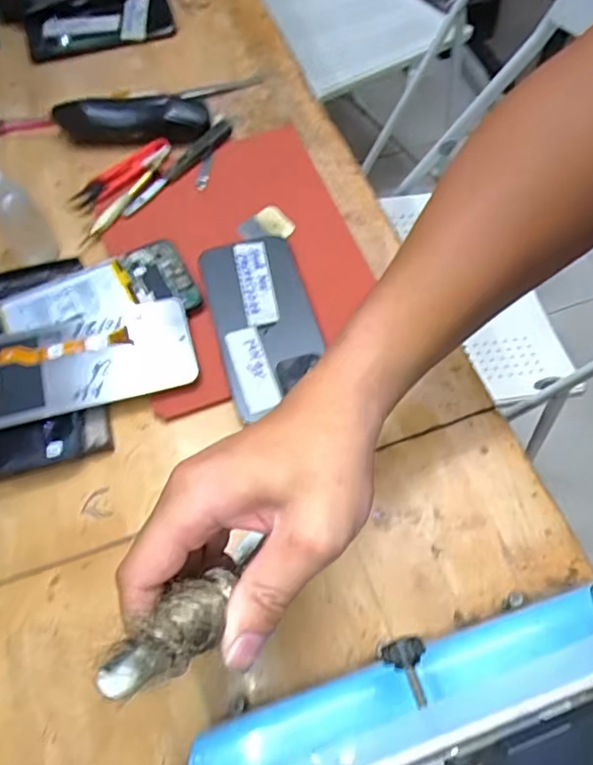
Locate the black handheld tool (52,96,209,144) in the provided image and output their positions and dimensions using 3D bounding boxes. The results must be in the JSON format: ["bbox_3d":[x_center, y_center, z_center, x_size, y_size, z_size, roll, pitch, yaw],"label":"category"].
[{"bbox_3d":[-0.154,-0.243,0.516,0.137,0.027,0.036,-1,64,-1],"label":"black handheld tool"}]

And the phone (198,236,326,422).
[{"bbox_3d":[-0.024,-0.049,0.442,0.078,0.011,0.152,-14,65,-7],"label":"phone"}]

